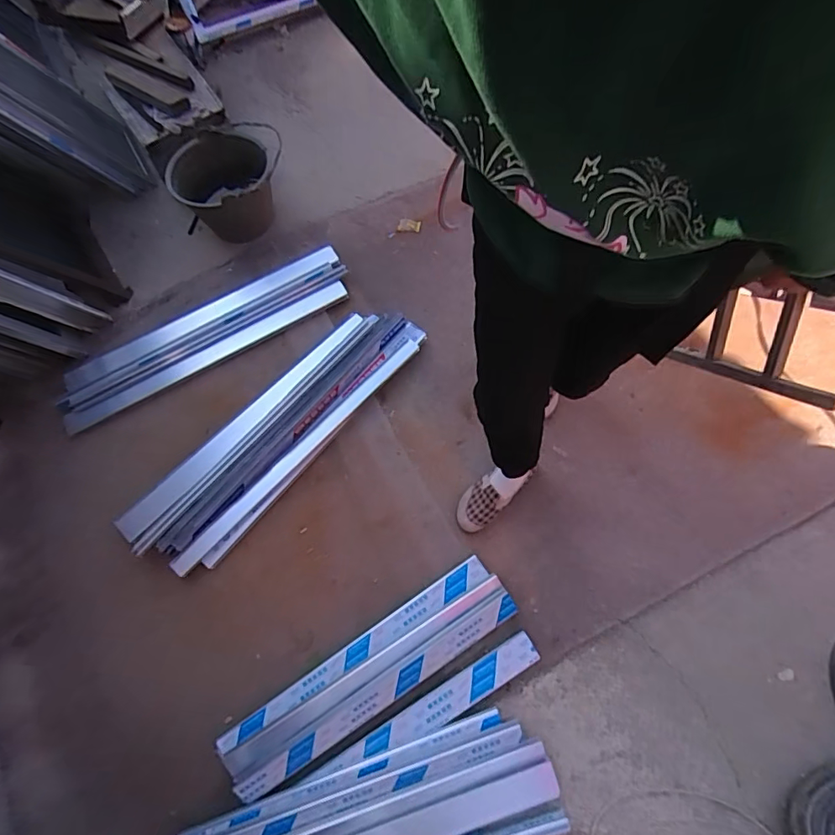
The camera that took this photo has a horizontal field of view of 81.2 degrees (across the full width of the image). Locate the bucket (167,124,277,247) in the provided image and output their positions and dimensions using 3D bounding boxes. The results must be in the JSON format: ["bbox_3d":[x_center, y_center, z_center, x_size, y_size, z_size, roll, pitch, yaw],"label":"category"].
[{"bbox_3d":[-0.569,-0.722,1.532,0.317,0.217,0.297,-2,69,5],"label":"bucket"}]

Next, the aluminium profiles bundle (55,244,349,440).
[{"bbox_3d":[-0.630,-0.253,1.465,0.902,0.031,0.203,-28,69,-6],"label":"aluminium profiles bundle"}]

